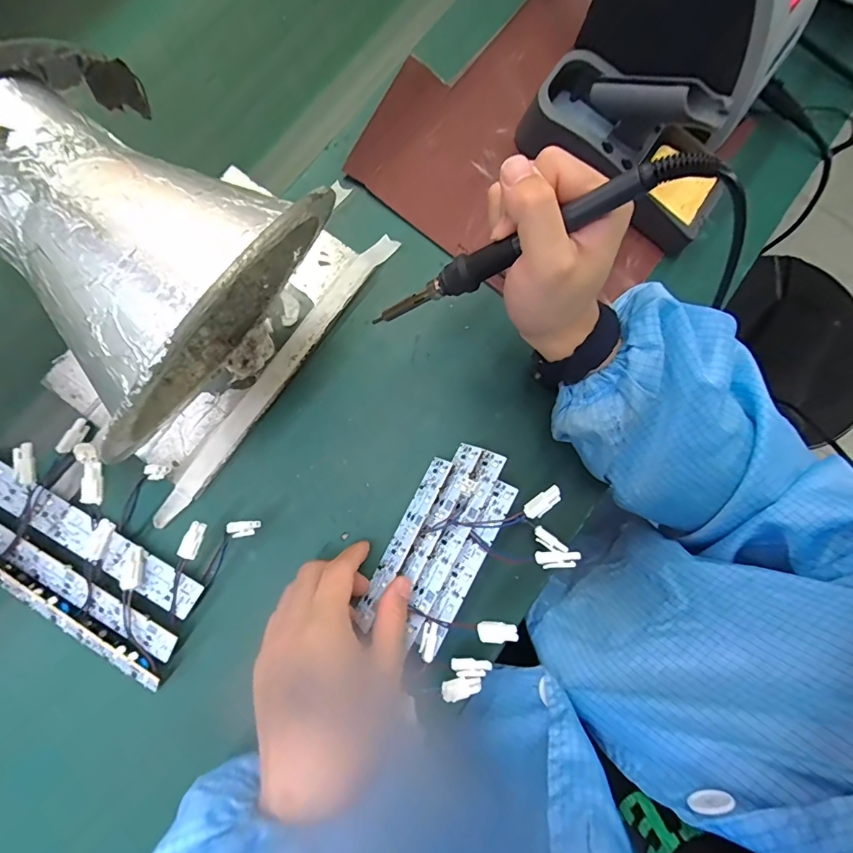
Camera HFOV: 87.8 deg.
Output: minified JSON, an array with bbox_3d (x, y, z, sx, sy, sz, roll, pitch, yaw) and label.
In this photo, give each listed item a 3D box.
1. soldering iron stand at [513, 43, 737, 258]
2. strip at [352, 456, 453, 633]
[{"bbox_3d":[0.160,-0.227,0.336,0.166,0.073,0.073,35,82,2],"label":"soldering iron stand"},{"bbox_3d":[-0.016,0.078,0.315,0.004,0.023,0.121,34,79,-34],"label":"strip"}]

